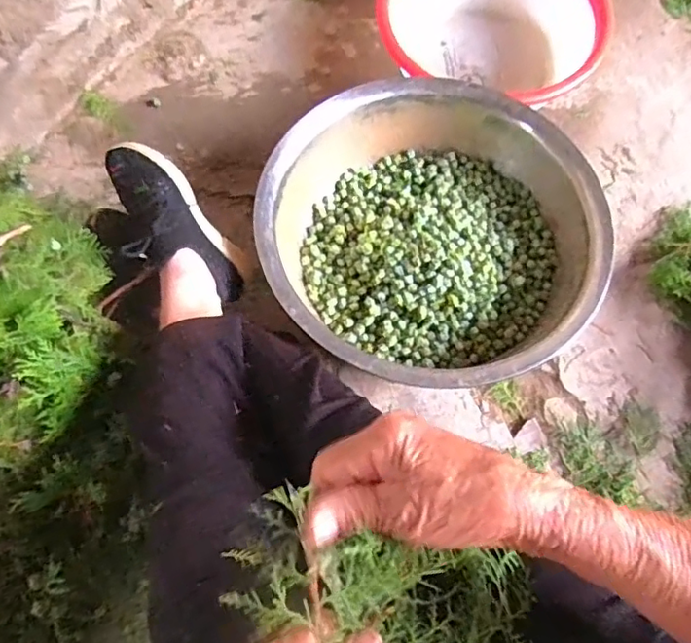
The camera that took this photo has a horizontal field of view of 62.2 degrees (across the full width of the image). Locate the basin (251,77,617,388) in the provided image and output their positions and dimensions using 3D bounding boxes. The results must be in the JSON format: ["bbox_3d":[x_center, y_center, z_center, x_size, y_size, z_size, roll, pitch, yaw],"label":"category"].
[{"bbox_3d":[0.118,-0.115,0.800,0.432,0.135,0.440,0,68,0],"label":"basin"}]

